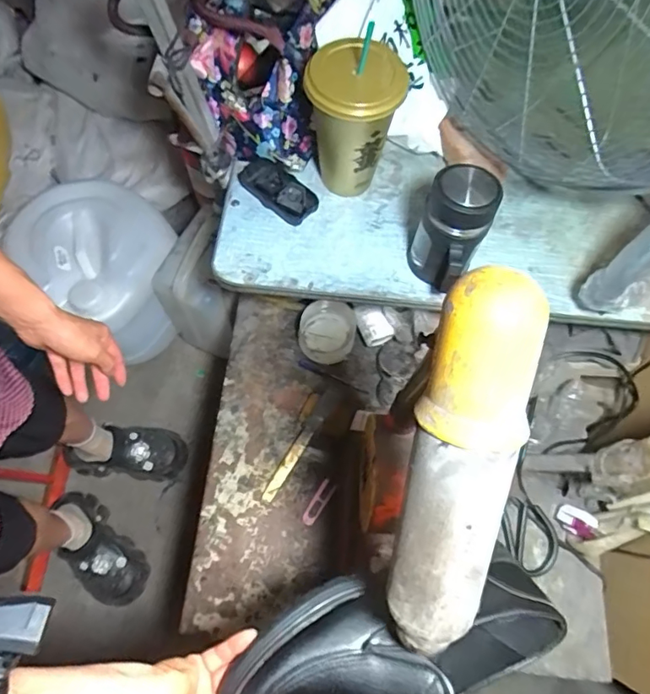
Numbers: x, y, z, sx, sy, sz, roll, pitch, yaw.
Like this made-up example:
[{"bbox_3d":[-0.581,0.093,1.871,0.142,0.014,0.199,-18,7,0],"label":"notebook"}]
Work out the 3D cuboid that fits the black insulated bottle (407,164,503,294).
[{"bbox_3d":[0.145,-0.132,0.597,0.076,0.152,0.095,30,70,11],"label":"black insulated bottle"}]

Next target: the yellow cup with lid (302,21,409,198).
[{"bbox_3d":[0.033,-0.277,0.643,0.110,0.177,0.107,-7,68,-4],"label":"yellow cup with lid"}]

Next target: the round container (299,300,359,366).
[{"bbox_3d":[0.006,-0.022,0.793,0.088,0.058,0.087,0,68,-1],"label":"round container"}]

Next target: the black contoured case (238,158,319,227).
[{"bbox_3d":[-0.064,-0.212,0.688,0.119,0.024,0.052,42,73,15],"label":"black contoured case"}]

